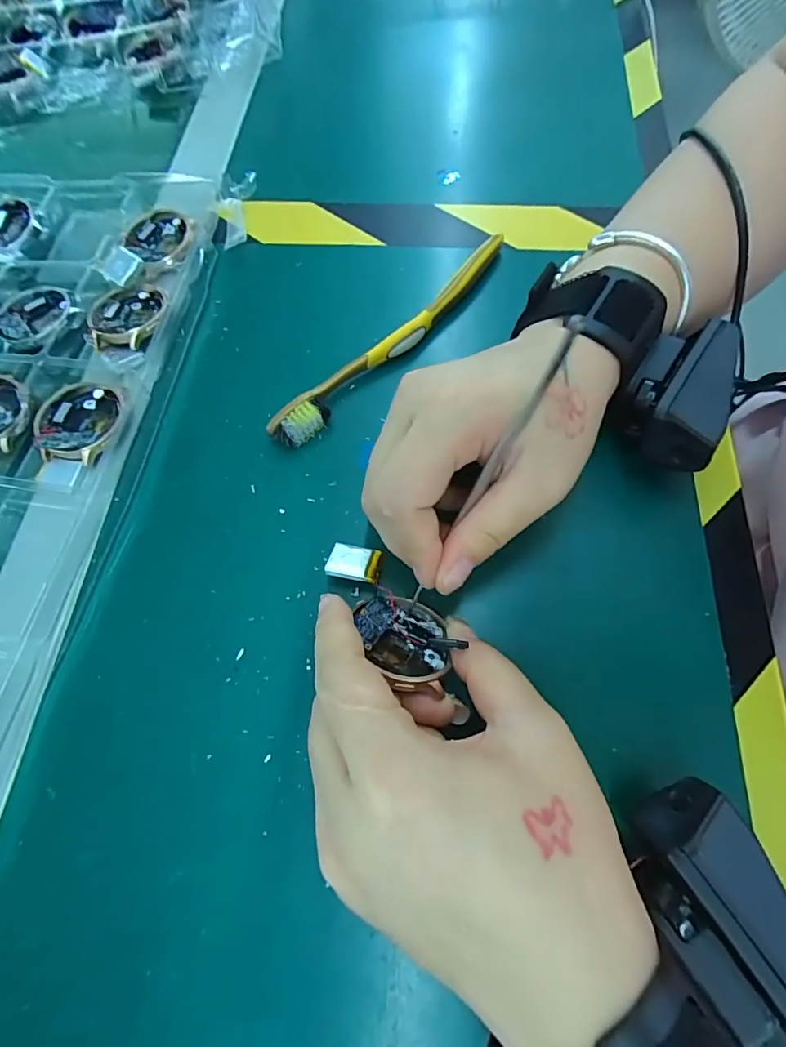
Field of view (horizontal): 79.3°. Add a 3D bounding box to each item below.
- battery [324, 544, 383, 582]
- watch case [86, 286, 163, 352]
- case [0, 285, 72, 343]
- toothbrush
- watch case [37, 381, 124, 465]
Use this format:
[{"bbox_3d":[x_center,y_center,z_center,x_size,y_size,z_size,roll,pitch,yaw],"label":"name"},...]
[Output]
[{"bbox_3d":[-0.017,0.017,0.210,0.023,0.004,0.018,11,45,3],"label":"battery"},{"bbox_3d":[-0.152,-0.118,0.268,0.038,0.008,0.044,-2,67,1],"label":"watch case"},{"bbox_3d":[-0.212,-0.123,0.281,0.043,0.007,0.043,-30,70,-10],"label":"case"},{"bbox_3d":[0.005,-0.100,0.258,0.015,0.015,0.175,42,75,17],"label":"toothbrush"},{"bbox_3d":[-0.162,-0.053,0.243,0.039,0.011,0.045,4,68,4],"label":"watch case"}]

